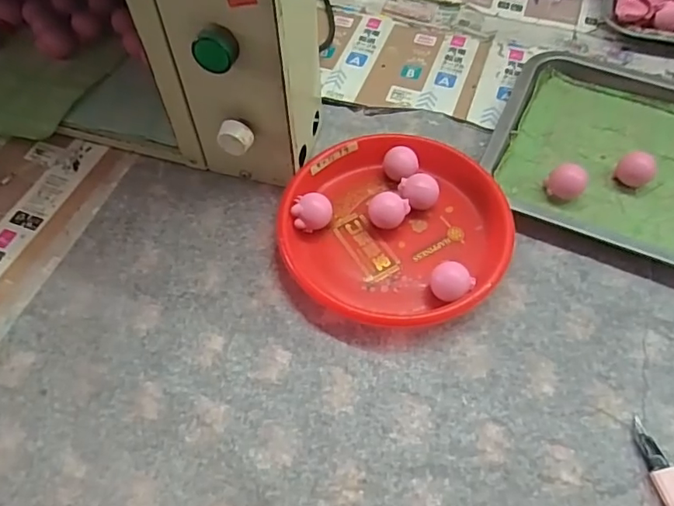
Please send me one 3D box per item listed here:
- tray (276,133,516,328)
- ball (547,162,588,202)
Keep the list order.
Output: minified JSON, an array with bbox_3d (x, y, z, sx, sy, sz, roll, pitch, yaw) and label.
[{"bbox_3d":[0.045,-0.020,0.420,0.173,0.029,0.164,0,57,0],"label":"tray"},{"bbox_3d":[0.190,-0.058,0.439,0.029,0.025,0.023,32,62,19],"label":"ball"}]

